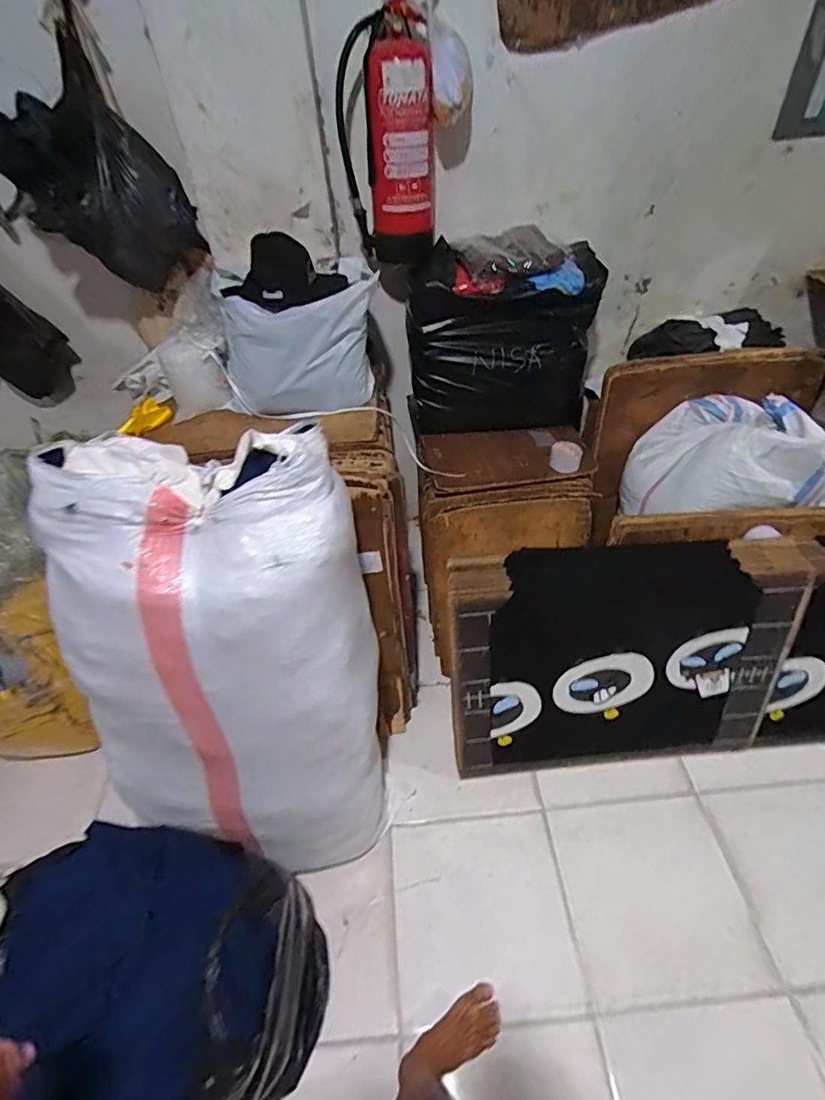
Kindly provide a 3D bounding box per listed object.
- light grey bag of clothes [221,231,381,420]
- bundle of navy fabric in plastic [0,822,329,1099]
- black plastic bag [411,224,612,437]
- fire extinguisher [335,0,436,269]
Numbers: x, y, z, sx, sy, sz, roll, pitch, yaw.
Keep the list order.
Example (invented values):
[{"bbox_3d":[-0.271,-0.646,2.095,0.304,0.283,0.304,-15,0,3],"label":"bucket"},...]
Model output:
[{"bbox_3d":[-0.278,-0.527,1.250,0.333,0.337,0.209,-17,45,-13],"label":"light grey bag of clothes"},{"bbox_3d":[-0.459,0.798,0.982,0.492,0.459,0.377,3,44,8],"label":"bundle of navy fabric in plastic"},{"bbox_3d":[0.246,-0.596,1.501,0.495,0.482,0.195,-4,43,0],"label":"black plastic bag"},{"bbox_3d":[-0.059,-0.977,1.270,0.218,0.524,0.138,0,43,4],"label":"fire extinguisher"}]

